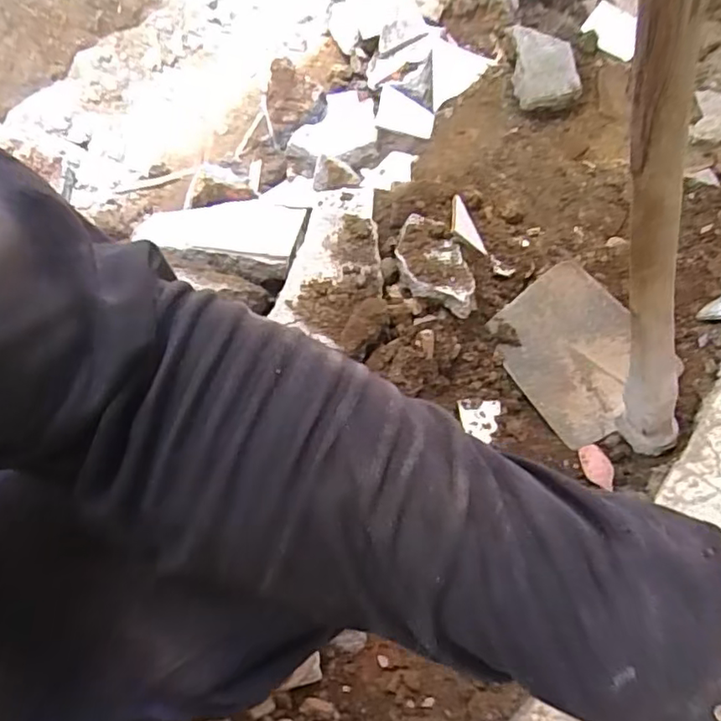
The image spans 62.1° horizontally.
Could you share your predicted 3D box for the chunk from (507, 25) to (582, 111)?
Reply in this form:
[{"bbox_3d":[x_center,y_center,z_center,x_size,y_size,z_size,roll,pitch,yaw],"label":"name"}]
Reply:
[{"bbox_3d":[0.302,-0.478,0.988,0.108,0.072,0.121,-4,65,0],"label":"chunk"}]

